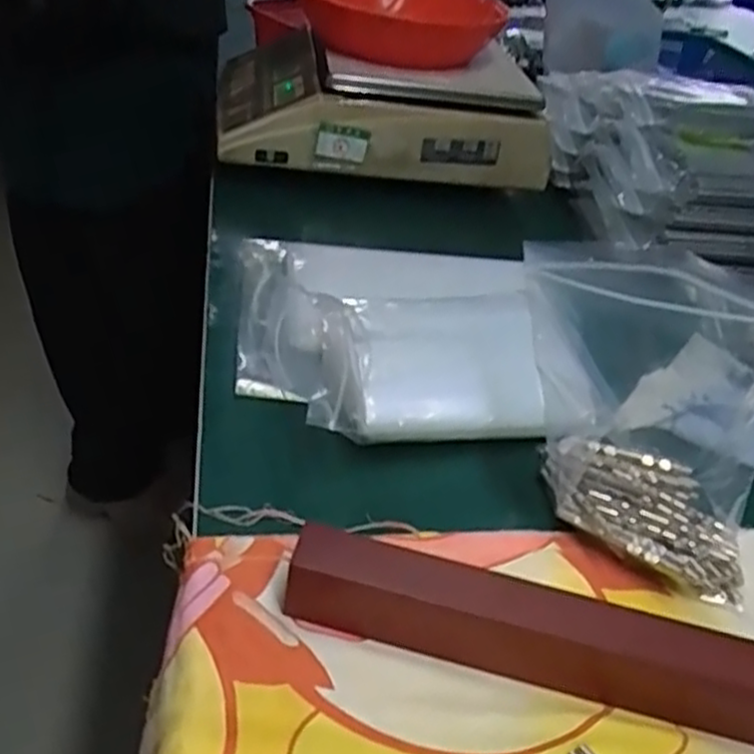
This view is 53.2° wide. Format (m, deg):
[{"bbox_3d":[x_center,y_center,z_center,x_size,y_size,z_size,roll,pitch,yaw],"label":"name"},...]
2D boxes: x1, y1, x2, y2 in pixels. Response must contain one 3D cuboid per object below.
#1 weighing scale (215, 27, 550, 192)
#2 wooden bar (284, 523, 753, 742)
[{"bbox_3d":[0.000,-0.286,0.773,0.314,0.093,0.214,5,38,-6],"label":"weighing scale"},{"bbox_3d":[0.152,0.127,0.321,0.384,0.034,0.030,14,38,6],"label":"wooden bar"}]

